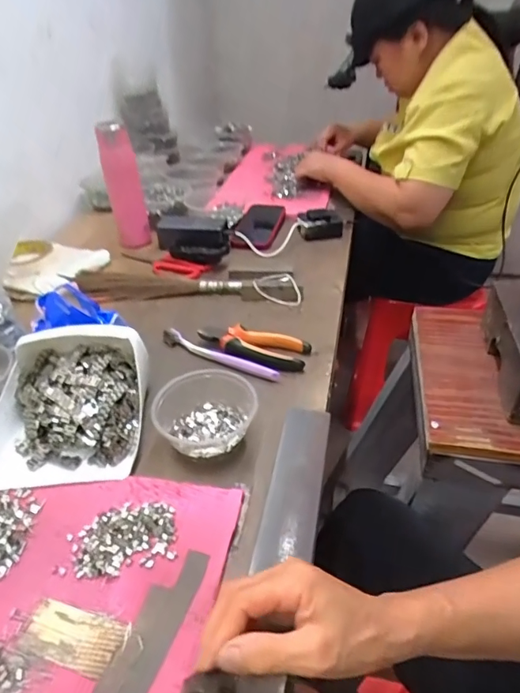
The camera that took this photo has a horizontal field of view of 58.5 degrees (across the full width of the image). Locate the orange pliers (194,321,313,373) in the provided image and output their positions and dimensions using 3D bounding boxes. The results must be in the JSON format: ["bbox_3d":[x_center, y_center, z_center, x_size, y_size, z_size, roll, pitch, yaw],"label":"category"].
[{"bbox_3d":[-0.012,0.002,0.612,0.149,0.023,0.058,7,38,14],"label":"orange pliers"}]

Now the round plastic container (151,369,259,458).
[{"bbox_3d":[-0.059,0.071,0.494,0.111,0.047,0.098,-2,37,-2],"label":"round plastic container"}]

